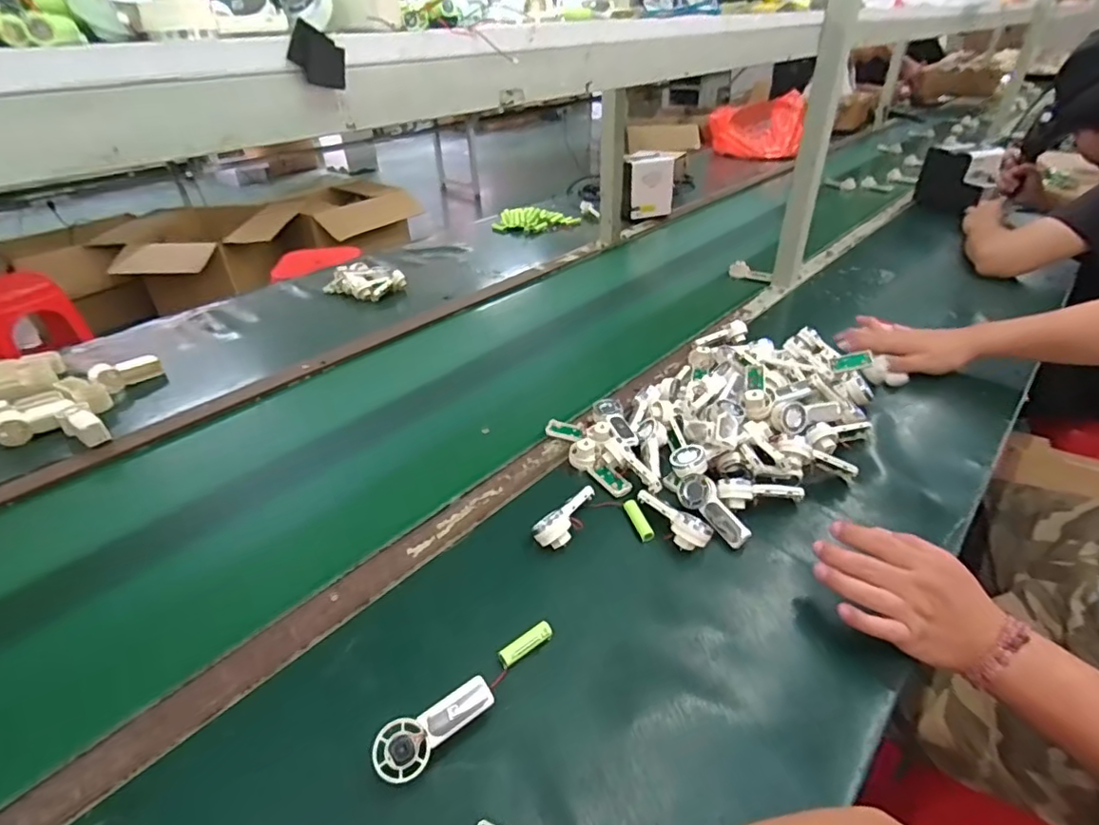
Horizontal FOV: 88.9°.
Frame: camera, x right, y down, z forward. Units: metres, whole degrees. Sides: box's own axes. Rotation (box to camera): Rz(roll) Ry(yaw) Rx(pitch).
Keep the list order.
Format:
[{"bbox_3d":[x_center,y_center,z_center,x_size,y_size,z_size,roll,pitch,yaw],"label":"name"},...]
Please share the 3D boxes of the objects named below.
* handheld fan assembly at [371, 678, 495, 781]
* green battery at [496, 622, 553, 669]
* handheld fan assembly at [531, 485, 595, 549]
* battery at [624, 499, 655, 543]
[{"bbox_3d":[-0.088,0.238,0.427,0.092,0.015,0.035,-27,43,-31],"label":"handheld fan assembly"},{"bbox_3d":[-0.021,0.205,0.493,0.051,0.014,0.015,-25,42,-29],"label":"green battery"},{"bbox_3d":[0.023,0.113,0.600,0.035,0.032,0.091,29,46,35],"label":"handheld fan assembly"},{"bbox_3d":[0.096,0.114,0.599,0.014,0.011,0.054,-11,37,-13],"label":"battery"}]

